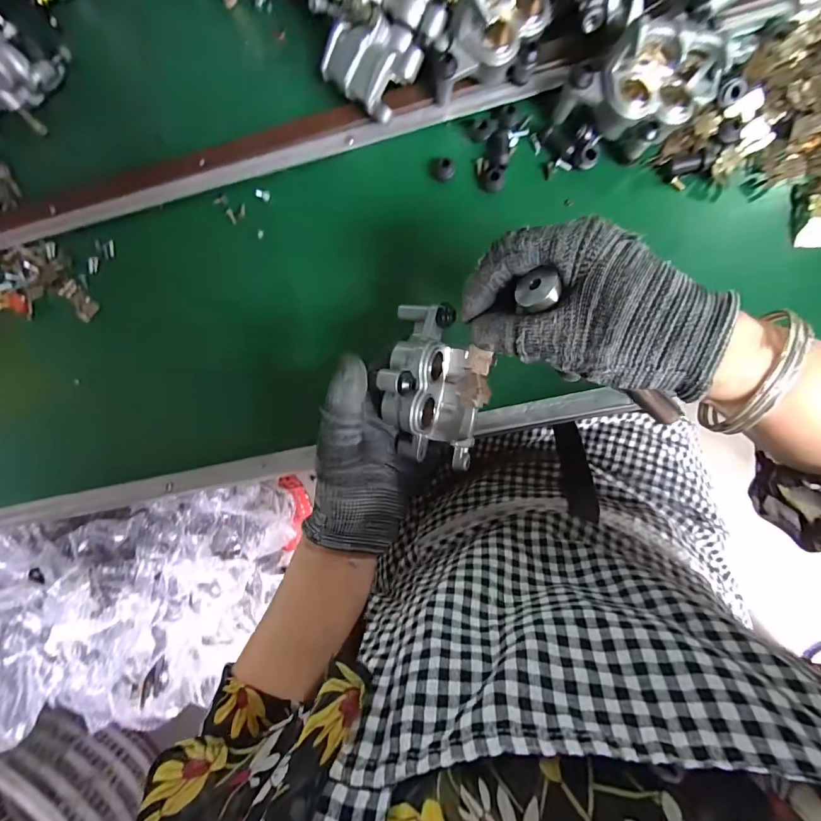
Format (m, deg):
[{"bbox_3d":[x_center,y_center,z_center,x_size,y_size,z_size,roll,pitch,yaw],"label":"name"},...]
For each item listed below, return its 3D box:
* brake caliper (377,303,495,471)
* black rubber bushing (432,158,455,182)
[{"bbox_3d":[0.017,-0.020,0.279,0.070,0.053,0.107,10,88,9],"label":"brake caliper"},{"bbox_3d":[0.027,-0.206,0.349,0.020,0.010,0.015,21,90,7],"label":"black rubber bushing"}]

